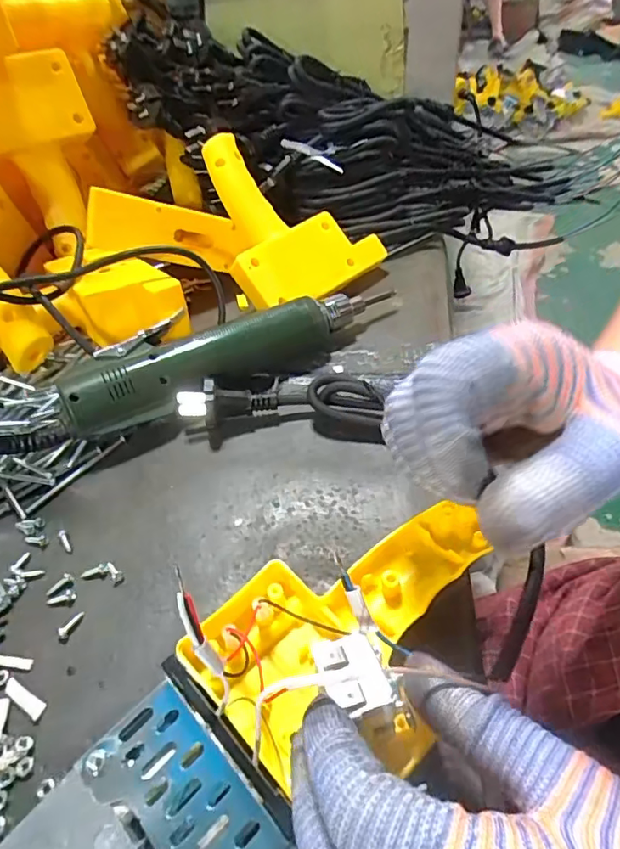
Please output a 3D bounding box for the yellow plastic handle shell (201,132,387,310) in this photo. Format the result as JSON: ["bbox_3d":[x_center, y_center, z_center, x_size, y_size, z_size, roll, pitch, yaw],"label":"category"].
[{"bbox_3d":[-0.010,-0.169,0.437,0.130,0.094,0.120,-19,48,-12],"label":"yellow plastic handle shell"}]

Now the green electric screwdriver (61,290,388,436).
[{"bbox_3d":[-0.048,-0.048,0.369,0.238,0.042,0.042,-24,49,-17],"label":"green electric screwdriver"}]

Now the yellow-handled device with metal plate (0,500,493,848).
[{"bbox_3d":[-0.032,0.125,0.200,0.090,0.042,0.294,35,57,28],"label":"yellow-handled device with metal plate"}]

